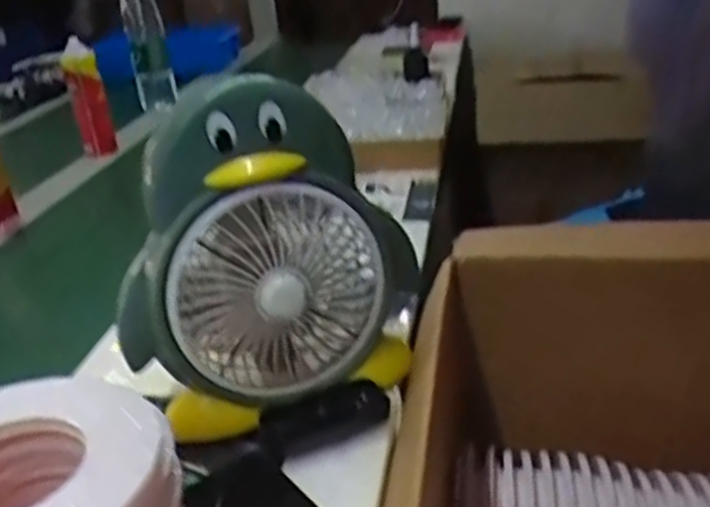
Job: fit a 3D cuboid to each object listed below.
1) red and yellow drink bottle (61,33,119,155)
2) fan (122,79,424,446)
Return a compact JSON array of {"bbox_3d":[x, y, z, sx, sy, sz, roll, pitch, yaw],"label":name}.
[{"bbox_3d":[-0.520,-0.289,1.489,0.070,0.228,0.080,-17,29,-29],"label":"red and yellow drink bottle"},{"bbox_3d":[-0.078,0.001,0.657,0.255,0.270,0.139,-12,26,-15],"label":"fan"}]

